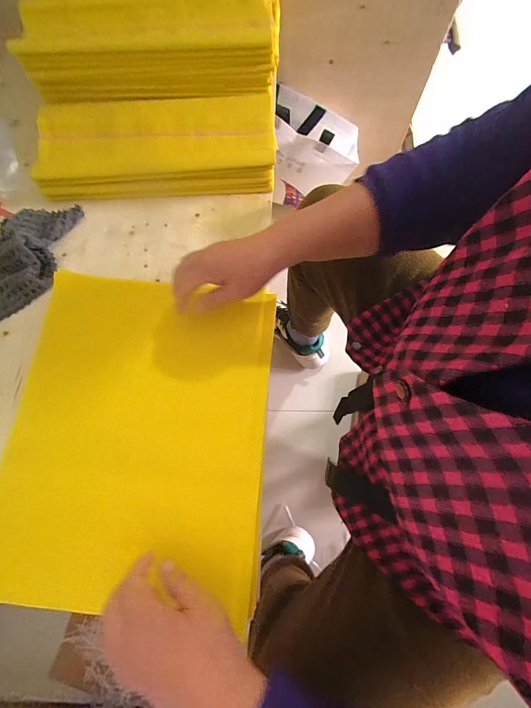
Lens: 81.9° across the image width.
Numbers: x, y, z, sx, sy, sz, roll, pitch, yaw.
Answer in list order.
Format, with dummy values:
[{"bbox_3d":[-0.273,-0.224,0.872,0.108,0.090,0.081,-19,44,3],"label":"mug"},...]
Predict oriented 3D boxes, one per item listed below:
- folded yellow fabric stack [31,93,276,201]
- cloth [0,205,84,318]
[{"bbox_3d":[-0.169,-0.329,0.490,0.370,0.059,0.145,-3,72,0],"label":"folded yellow fabric stack"},{"bbox_3d":[-0.367,-0.143,0.449,0.122,0.039,0.199,11,72,5],"label":"cloth"}]

